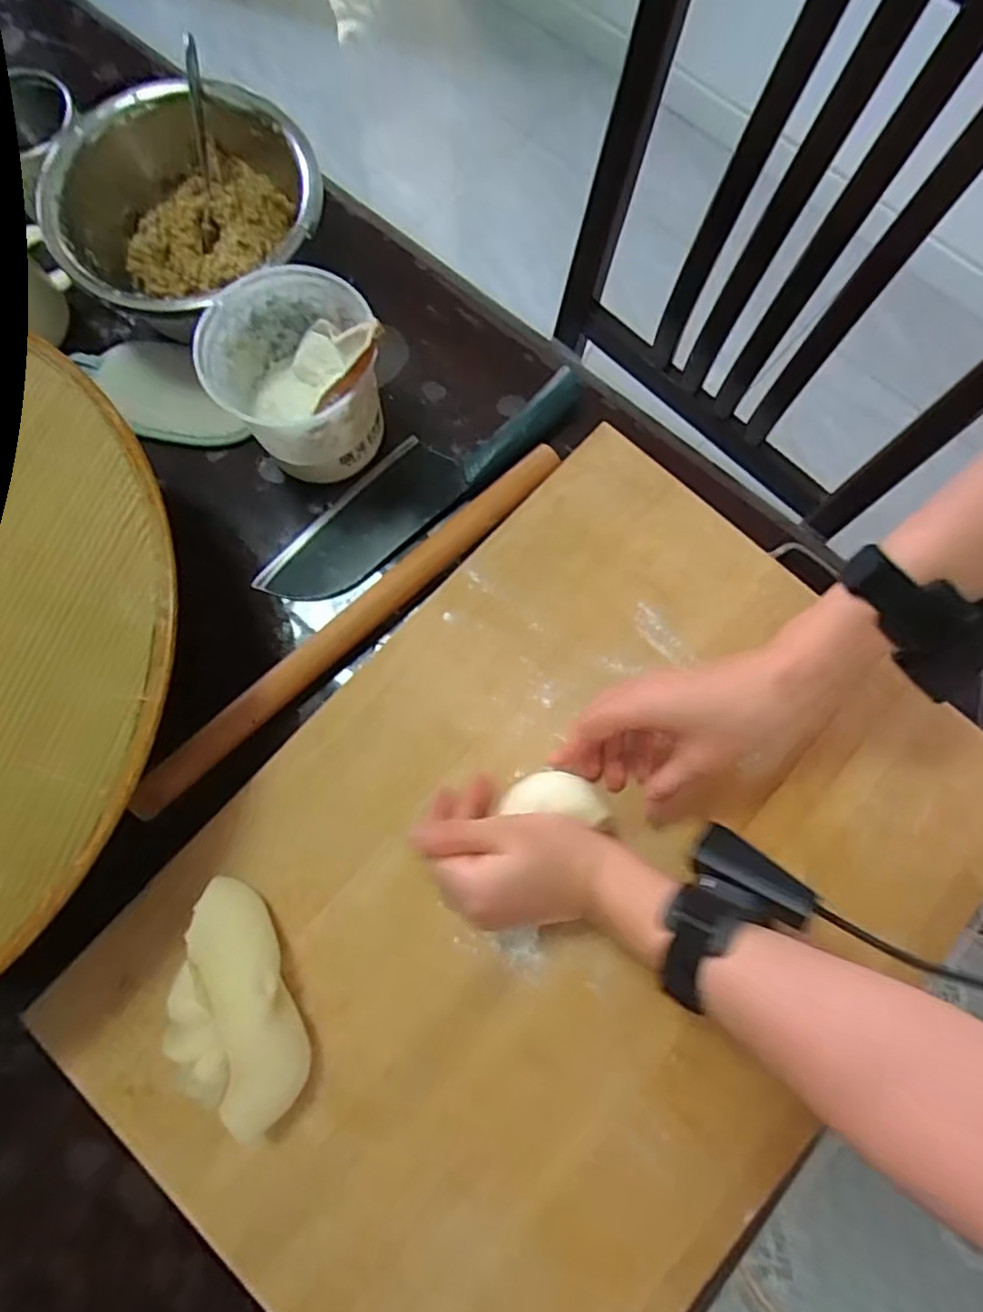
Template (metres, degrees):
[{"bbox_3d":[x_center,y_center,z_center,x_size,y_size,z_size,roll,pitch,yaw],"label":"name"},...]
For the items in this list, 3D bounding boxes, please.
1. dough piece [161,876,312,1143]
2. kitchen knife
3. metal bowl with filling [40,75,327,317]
[{"bbox_3d":[-0.151,0.206,0.389,0.061,0.053,0.133,-29,80,-6],"label":"dough piece"},{"bbox_3d":[-0.052,-0.136,0.513,0.285,0.016,0.071,-39,81,-8],"label":"kitchen knife"},{"bbox_3d":[-0.229,-0.329,0.500,0.183,0.094,0.186,0,78,0],"label":"metal bowl with filling"}]

